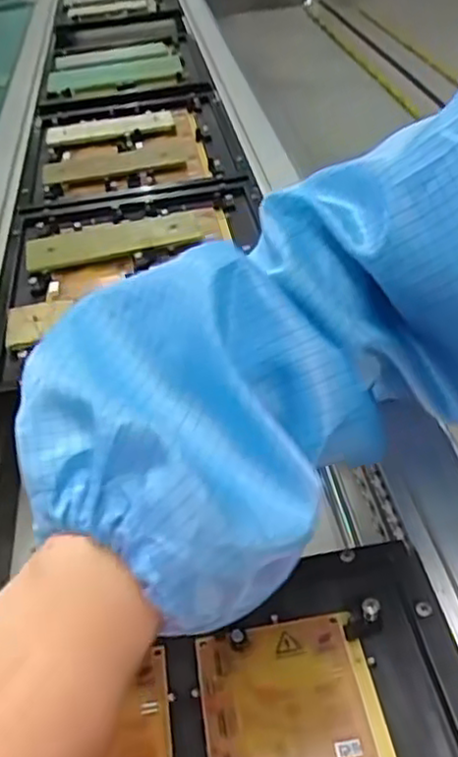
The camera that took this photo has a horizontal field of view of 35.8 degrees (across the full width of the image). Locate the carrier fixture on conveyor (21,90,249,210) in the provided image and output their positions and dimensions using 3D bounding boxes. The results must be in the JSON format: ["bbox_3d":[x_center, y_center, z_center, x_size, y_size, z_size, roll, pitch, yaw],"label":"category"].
[{"bbox_3d":[-0.110,-0.265,0.783,0.222,0.012,0.267,-10,41,-3],"label":"carrier fixture on conveyor"}]

